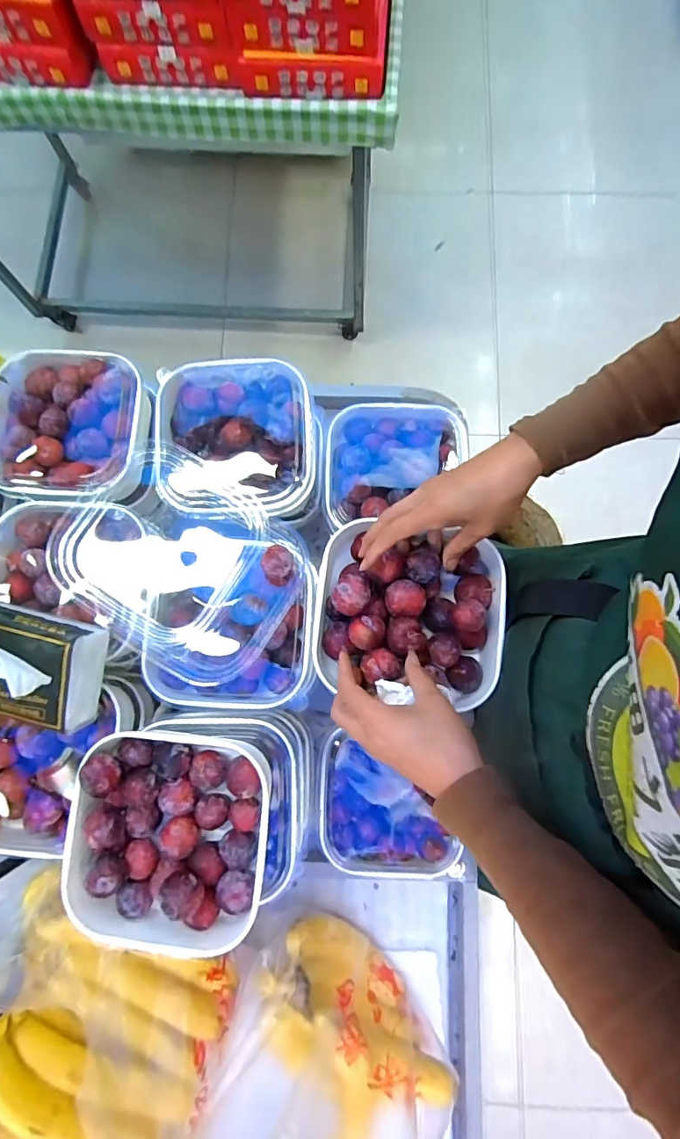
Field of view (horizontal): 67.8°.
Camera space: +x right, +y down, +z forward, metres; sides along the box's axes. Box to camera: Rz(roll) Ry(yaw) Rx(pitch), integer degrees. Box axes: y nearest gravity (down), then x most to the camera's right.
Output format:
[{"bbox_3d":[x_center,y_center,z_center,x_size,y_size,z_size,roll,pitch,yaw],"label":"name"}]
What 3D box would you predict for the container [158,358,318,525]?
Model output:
[{"bbox_3d":[-0.114,-0.146,0.559,0.175,0.060,0.183,0,80,1],"label":"container"}]

